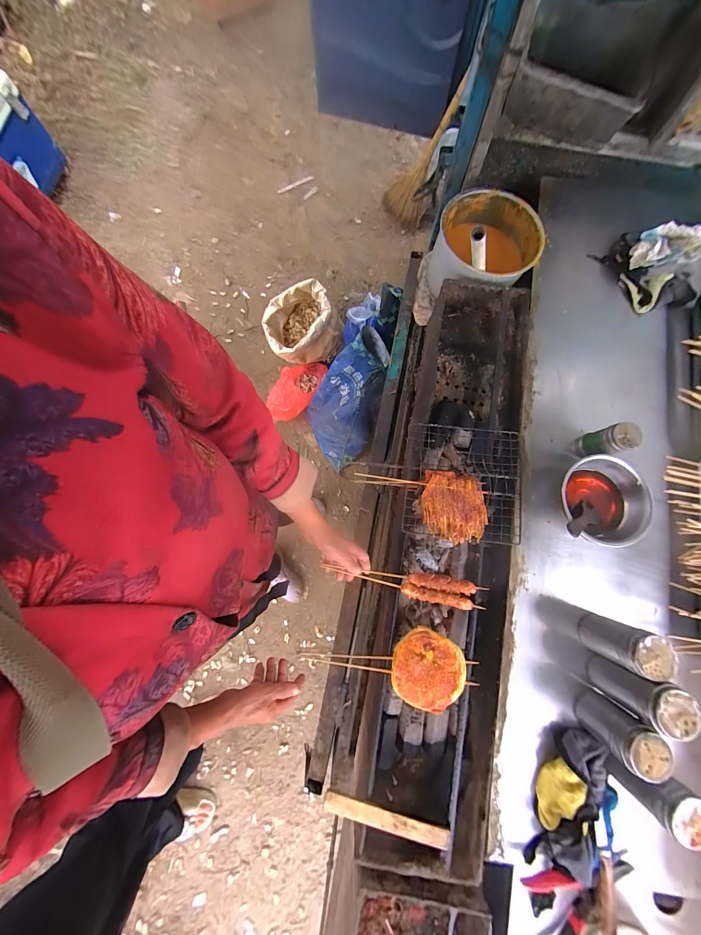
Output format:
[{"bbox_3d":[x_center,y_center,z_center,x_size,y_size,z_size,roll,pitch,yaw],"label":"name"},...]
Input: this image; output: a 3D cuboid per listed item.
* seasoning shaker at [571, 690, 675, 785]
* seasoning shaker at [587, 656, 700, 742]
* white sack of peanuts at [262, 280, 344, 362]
[{"bbox_3d":[0.425,0.422,0.487,0.057,0.117,0.059,0,78,0],"label":"seasoning shaker"},{"bbox_3d":[0.453,0.355,0.485,0.071,0.120,0.067,0,78,0],"label":"seasoning shaker"},{"bbox_3d":[-0.205,-0.592,1.337,0.317,0.234,0.241,-35,80,-7],"label":"white sack of peanuts"}]

